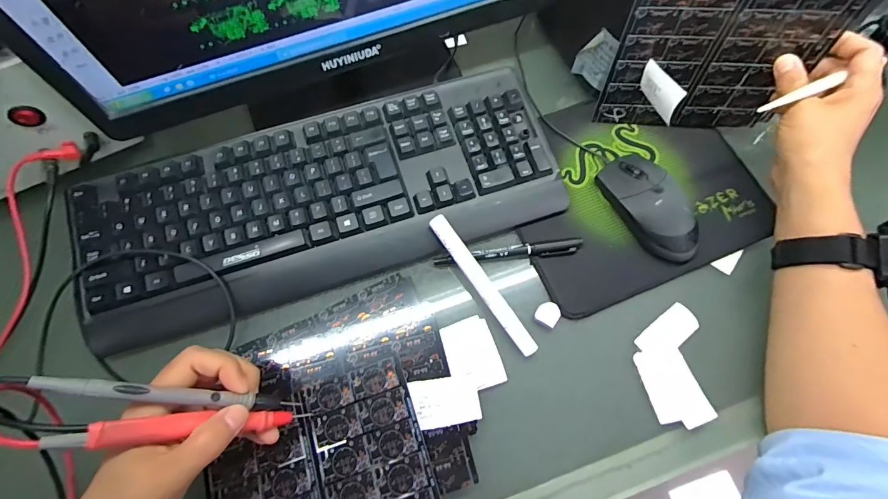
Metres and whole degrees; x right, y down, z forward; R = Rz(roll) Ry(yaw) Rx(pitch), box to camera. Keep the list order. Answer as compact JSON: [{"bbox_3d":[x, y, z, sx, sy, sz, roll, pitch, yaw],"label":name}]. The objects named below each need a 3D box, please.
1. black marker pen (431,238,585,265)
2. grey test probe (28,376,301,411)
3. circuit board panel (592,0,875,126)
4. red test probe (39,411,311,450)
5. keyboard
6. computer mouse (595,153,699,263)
[{"bbox_3d":[0.061,0.002,0.372,0.137,0.008,0.013,-7,70,-3],"label":"black marker pen"},{"bbox_3d":[-0.160,0.090,0.244,0.135,0.007,0.010,21,66,-33],"label":"grey test probe"},{"bbox_3d":[0.247,-0.172,0.365,0.175,0.141,0.005,3,58,3],"label":"circuit board panel"},{"bbox_3d":[-0.156,0.111,0.254,0.141,0.017,0.015,13,63,-41],"label":"red test probe"},{"bbox_3d":[-0.105,-0.051,0.365,0.421,0.025,0.154,-18,71,-7],"label":"keyboard"},{"bbox_3d":[0.192,-0.041,0.376,0.055,0.035,0.112,-18,71,-7],"label":"computer mouse"}]

